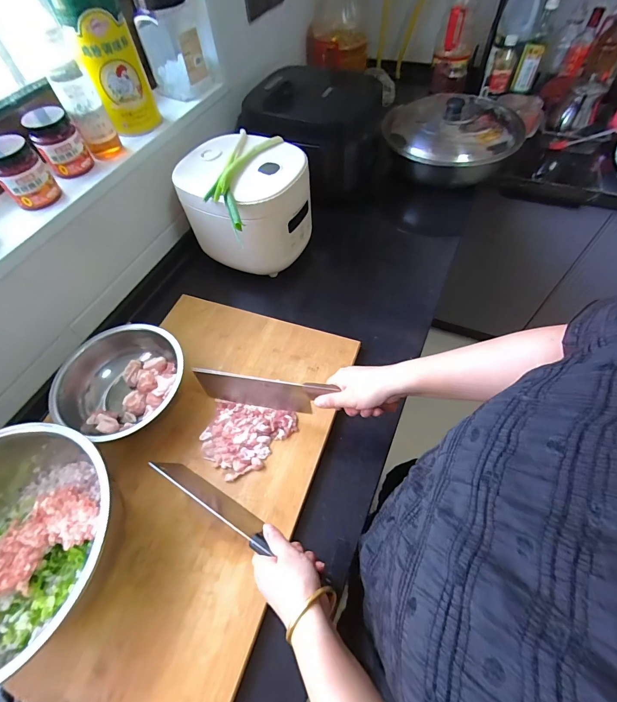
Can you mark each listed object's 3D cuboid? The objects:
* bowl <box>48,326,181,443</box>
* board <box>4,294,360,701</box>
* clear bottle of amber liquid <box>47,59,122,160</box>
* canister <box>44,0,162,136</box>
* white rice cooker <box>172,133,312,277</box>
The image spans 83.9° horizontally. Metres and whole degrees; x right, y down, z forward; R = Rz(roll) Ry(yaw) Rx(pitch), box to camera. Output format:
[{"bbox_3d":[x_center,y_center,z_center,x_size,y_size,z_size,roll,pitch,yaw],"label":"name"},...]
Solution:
[{"bbox_3d":[-0.300,0.051,0.568,0.165,0.087,0.199,17,60,15],"label":"bowl"},{"bbox_3d":[-0.176,0.173,0.521,0.347,0.024,0.588,16,60,14],"label":"board"},{"bbox_3d":[-0.375,-0.404,0.580,0.056,0.131,0.057,-28,59,-13],"label":"clear bottle of amber liquid"},{"bbox_3d":[-0.342,-0.501,0.590,0.095,0.201,0.101,-27,59,-13],"label":"canister"},{"bbox_3d":[-0.122,-0.296,0.708,0.222,0.181,0.215,36,66,24],"label":"white rice cooker"}]

